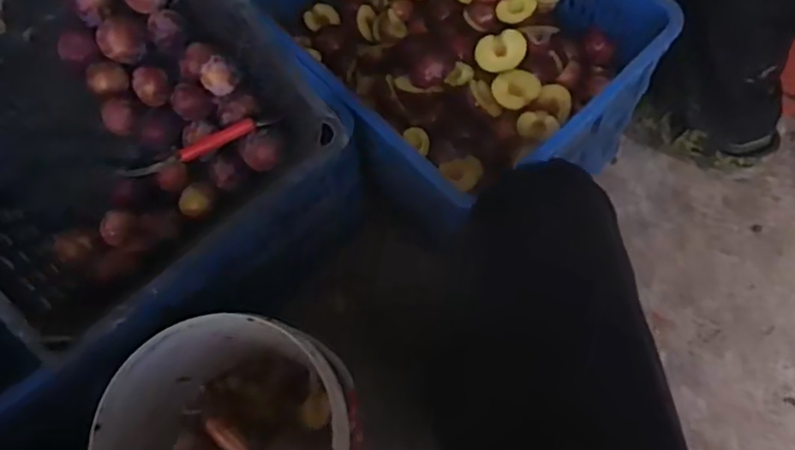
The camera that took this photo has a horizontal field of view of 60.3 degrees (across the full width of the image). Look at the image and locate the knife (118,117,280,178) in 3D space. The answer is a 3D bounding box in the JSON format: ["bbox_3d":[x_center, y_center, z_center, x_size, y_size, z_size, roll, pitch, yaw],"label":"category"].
[{"bbox_3d":[-0.235,-0.093,0.813,0.184,0.020,0.021,-23,67,-6],"label":"knife"}]

